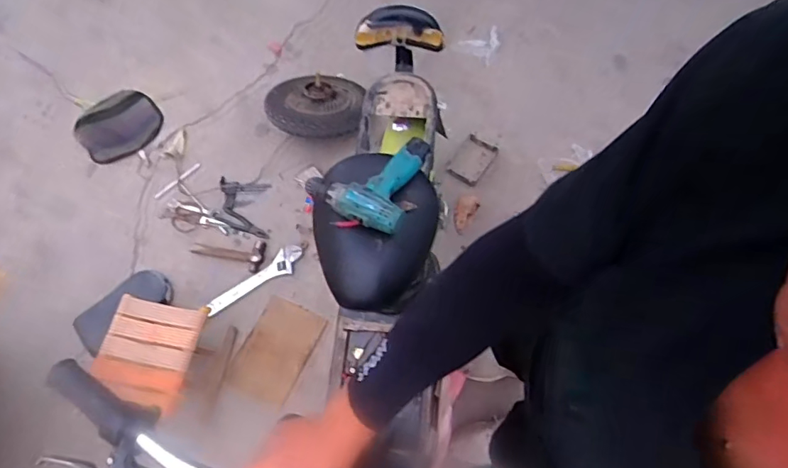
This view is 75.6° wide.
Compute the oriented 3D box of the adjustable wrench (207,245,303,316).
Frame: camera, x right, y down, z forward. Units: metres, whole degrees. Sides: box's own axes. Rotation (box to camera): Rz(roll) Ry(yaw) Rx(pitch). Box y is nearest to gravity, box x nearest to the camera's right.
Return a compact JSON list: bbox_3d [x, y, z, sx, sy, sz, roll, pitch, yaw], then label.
[{"bbox_3d":[-0.426,0.149,1.590,0.329,0.018,0.078,-40,73,-11],"label":"adjustable wrench"}]

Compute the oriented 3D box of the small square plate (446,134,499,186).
[{"bbox_3d":[0.266,-0.250,1.711,0.114,0.022,0.175,35,78,8],"label":"small square plate"}]

